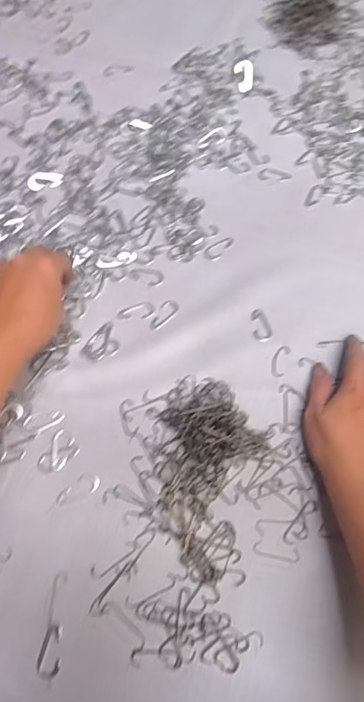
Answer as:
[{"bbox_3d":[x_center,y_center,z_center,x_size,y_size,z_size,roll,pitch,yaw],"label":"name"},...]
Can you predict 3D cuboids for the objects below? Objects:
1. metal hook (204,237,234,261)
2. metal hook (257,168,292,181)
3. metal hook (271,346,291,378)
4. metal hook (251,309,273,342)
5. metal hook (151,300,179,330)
[{"bbox_3d":[0.043,-0.116,0.525,0.039,0.004,0.017,-35,70,-15],"label":"metal hook"},{"bbox_3d":[0.114,-0.217,0.566,0.041,0.004,0.020,2,65,0],"label":"metal hook"},{"bbox_3d":[0.100,0.010,0.469,0.015,0.004,0.037,20,66,8],"label":"metal hook"},{"bbox_3d":[0.082,-0.027,0.485,0.020,0.004,0.037,-17,67,-9],"label":"metal hook"},{"bbox_3d":[-0.019,-0.038,0.485,0.016,0.006,0.039,36,70,15],"label":"metal hook"}]

